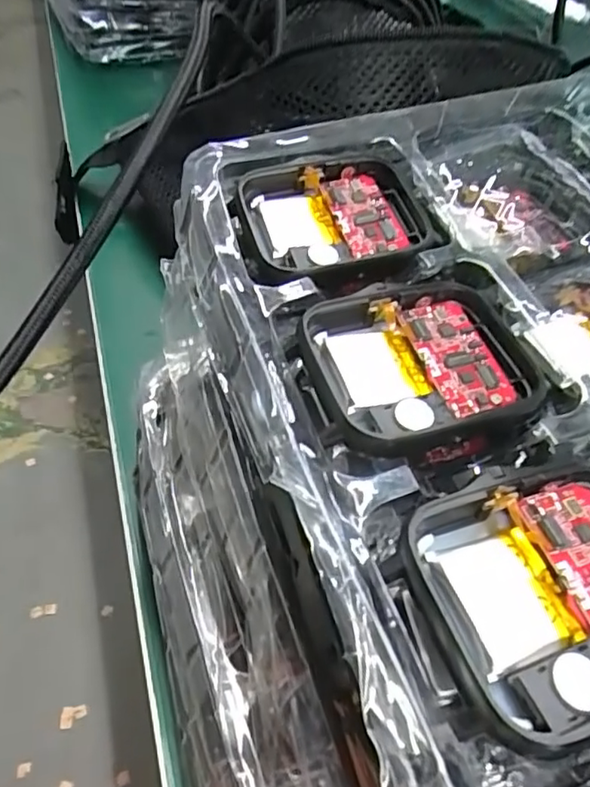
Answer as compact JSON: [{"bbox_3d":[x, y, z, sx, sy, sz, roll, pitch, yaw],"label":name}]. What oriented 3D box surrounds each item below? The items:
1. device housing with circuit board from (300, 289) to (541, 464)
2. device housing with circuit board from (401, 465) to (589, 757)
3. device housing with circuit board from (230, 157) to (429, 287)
[{"bbox_3d":[0.026,-0.006,0.121,0.046,0.007,0.041,-11,53,-12],"label":"device housing with circuit board"},{"bbox_3d":[0.042,0.029,0.092,0.046,0.006,0.037,-13,54,-14],"label":"device housing with circuit board"},{"bbox_3d":[0.011,-0.042,0.154,0.047,0.017,0.039,-15,54,-15],"label":"device housing with circuit board"}]

